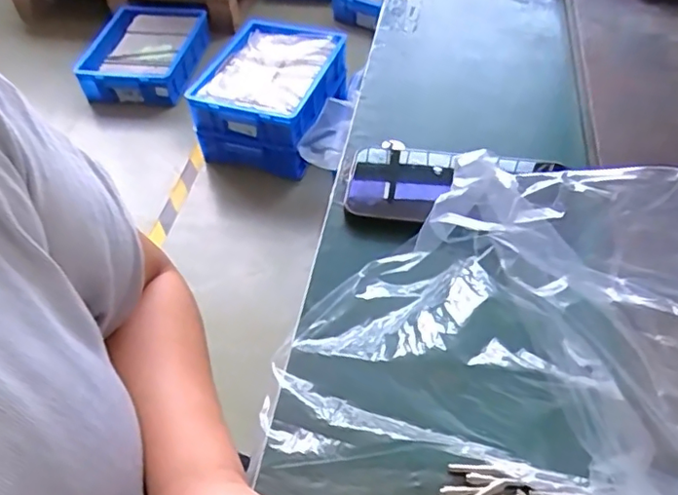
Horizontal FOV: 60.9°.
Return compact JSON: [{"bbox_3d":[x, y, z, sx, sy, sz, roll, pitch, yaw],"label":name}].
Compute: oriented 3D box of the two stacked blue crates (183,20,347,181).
[{"bbox_3d":[-0.184,-0.420,1.656,0.352,0.243,0.453,14,52,15],"label":"two stacked blue crates"}]

